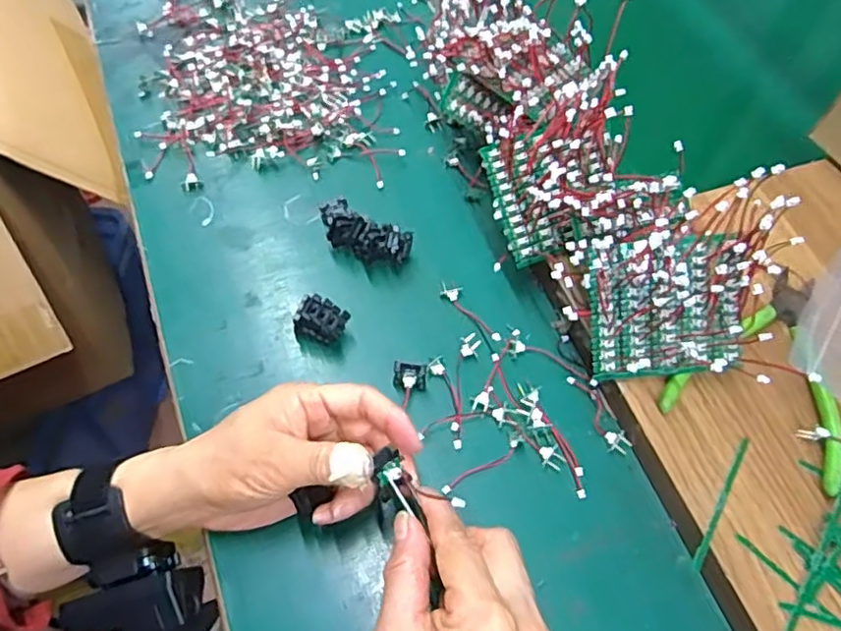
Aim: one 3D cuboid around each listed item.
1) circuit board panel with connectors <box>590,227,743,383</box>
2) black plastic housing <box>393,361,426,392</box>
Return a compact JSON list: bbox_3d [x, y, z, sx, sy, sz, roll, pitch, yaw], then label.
[{"bbox_3d":[0.144,-0.005,0.371,0.083,0.013,0.088,-4,103,6],"label":"circuit board panel with connectors"},{"bbox_3d":[-0.007,0.039,0.401,0.020,0.023,0.012,9,59,1],"label":"black plastic housing"}]

